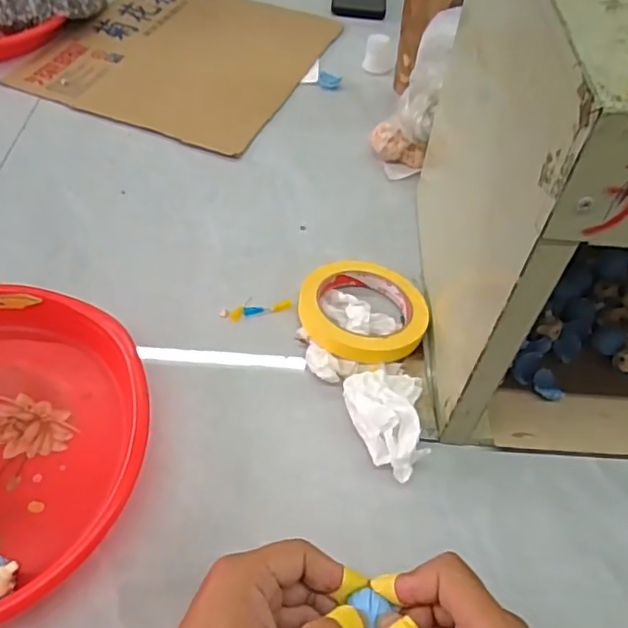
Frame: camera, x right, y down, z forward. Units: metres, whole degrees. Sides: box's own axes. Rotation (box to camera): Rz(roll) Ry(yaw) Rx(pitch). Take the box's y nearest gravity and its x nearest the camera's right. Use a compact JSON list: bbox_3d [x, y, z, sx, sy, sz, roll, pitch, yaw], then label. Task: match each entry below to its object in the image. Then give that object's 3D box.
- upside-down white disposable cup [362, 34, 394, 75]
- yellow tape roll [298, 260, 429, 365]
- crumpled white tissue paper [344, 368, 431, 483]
[{"bbox_3d":[0.084,-0.331,0.782,0.037,0.037,0.033,5,52,1],"label":"upside-down white disposable cup"},{"bbox_3d":[0.041,-0.002,0.518,0.106,0.025,0.100,1,52,-2],"label":"yellow tape roll"},{"bbox_3d":[0.051,0.076,0.449,0.059,0.034,0.091,4,52,0],"label":"crumpled white tissue paper"}]

